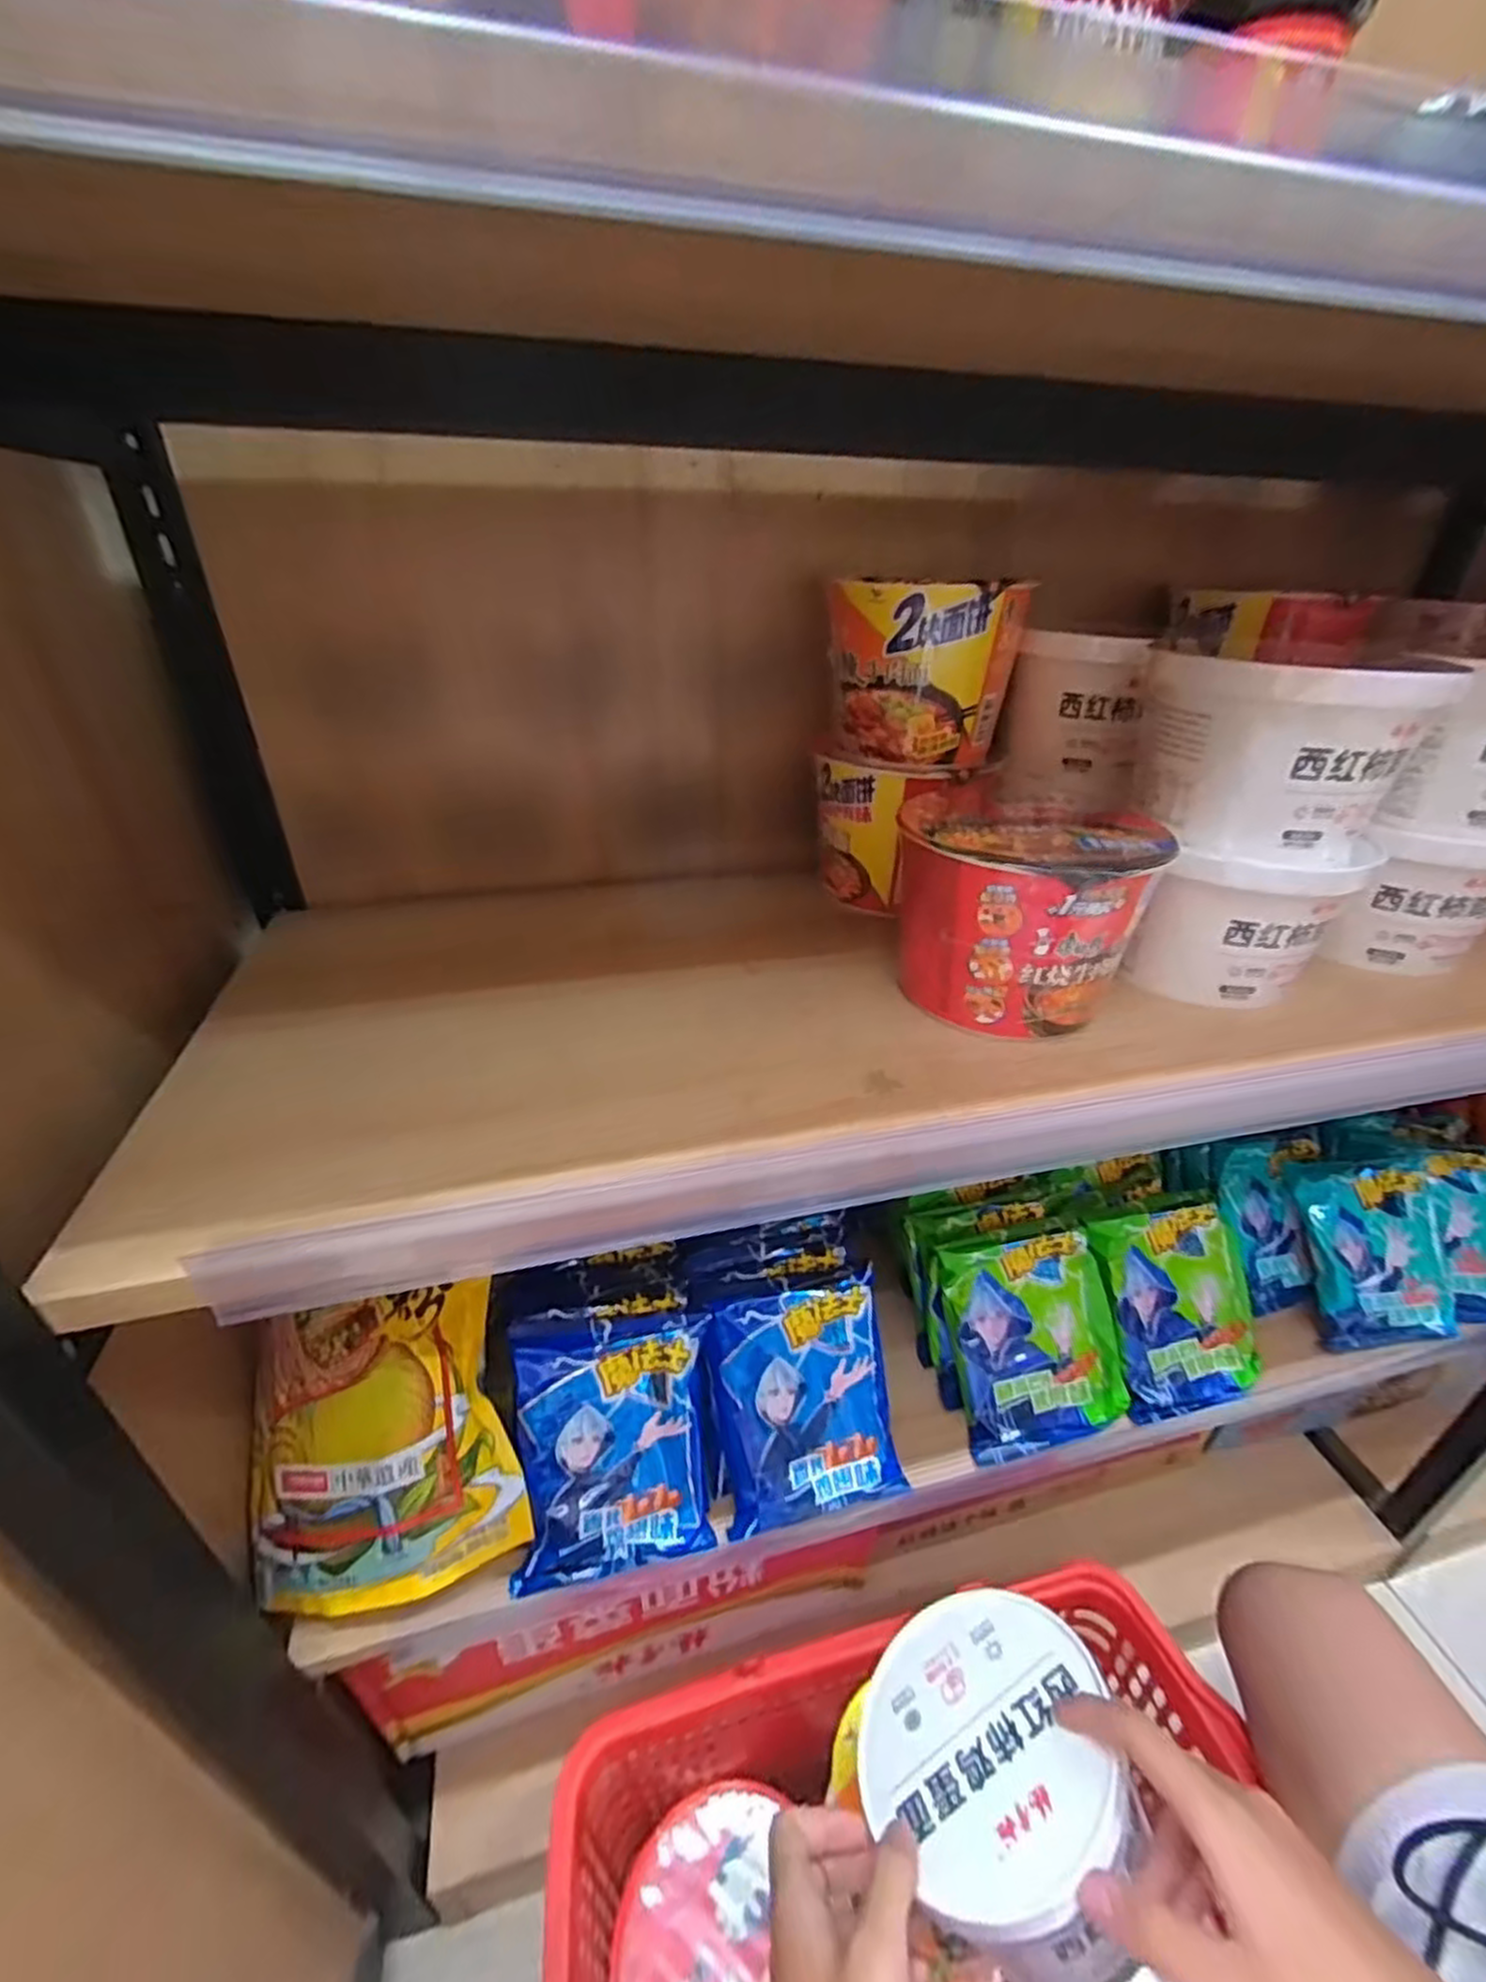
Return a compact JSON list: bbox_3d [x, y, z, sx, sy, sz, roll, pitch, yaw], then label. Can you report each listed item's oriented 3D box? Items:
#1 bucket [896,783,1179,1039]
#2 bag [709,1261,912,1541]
[{"bbox_3d":[0.161,-0.045,0.429,0.121,0.119,0.115,1,31,0],"label":"bucket"},{"bbox_3d":[0.042,0.278,0.509,0.116,0.032,0.139,-6,77,-14],"label":"bag"}]

